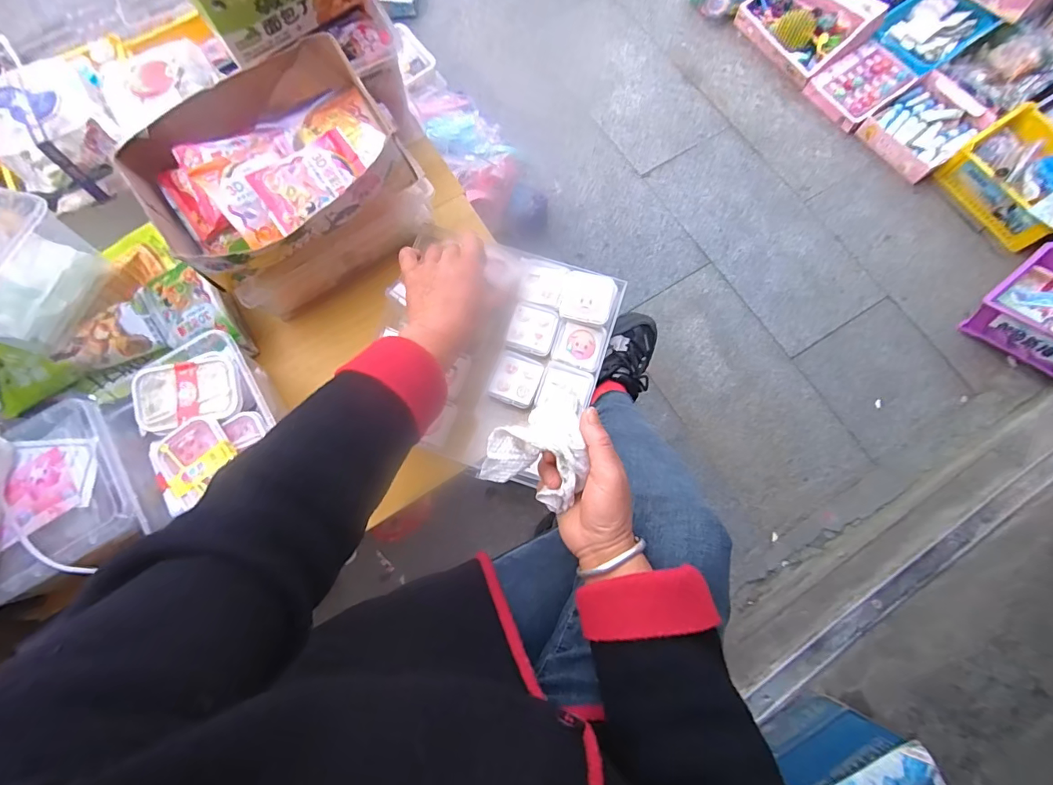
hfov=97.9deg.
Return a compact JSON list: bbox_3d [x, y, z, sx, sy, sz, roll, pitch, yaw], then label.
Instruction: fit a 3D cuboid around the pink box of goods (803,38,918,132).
[{"bbox_3d":[0.880,-0.812,1.212,0.230,0.063,0.173,-34,79,-8],"label":"pink box of goods"}]

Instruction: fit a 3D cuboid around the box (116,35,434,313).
[{"bbox_3d":[-0.239,-0.209,0.479,0.225,0.132,0.160,-36,79,-8],"label":"box"}]

